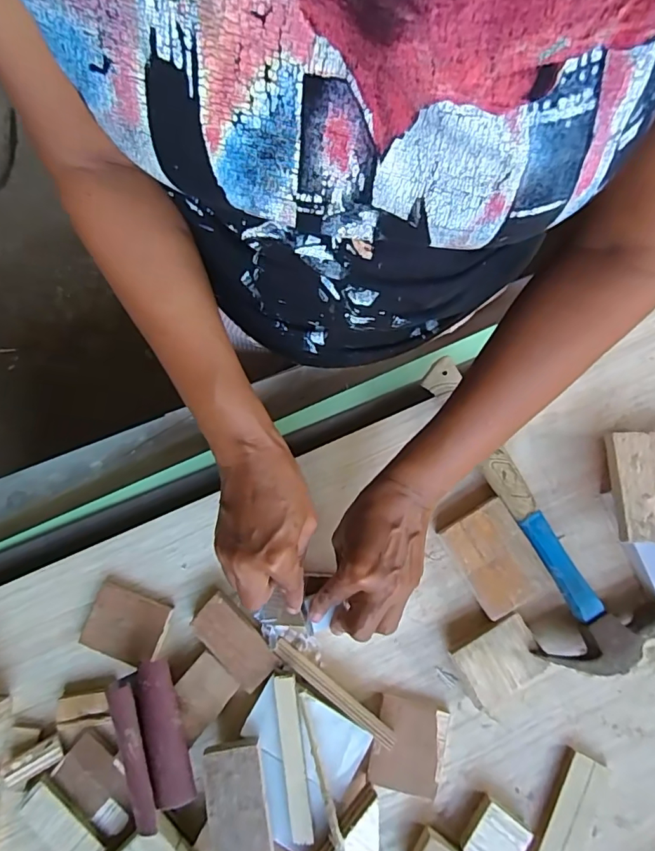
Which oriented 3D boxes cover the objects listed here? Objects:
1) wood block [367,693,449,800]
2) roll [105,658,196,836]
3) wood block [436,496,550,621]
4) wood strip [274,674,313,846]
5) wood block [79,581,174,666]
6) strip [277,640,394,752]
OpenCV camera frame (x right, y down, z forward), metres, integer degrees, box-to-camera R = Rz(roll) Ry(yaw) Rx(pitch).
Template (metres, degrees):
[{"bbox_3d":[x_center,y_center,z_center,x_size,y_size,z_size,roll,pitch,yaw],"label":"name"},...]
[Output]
[{"bbox_3d":[0.065,0.256,0.394,0.055,0.010,0.064,13,79,3],"label":"wood block"},{"bbox_3d":[-0.132,0.236,0.367,0.044,0.020,0.102,-13,77,-28],"label":"roll"},{"bbox_3d":[0.139,0.111,0.417,0.060,0.021,0.084,-30,80,-5],"label":"wood block"},{"bbox_3d":[-0.026,0.251,0.371,0.015,0.005,0.113,-6,81,-7],"label":"wood strip"},{"bbox_3d":[-0.167,0.165,0.408,0.063,0.007,0.051,20,80,4],"label":"wood block"},{"bbox_3d":[0.004,0.212,0.389,0.115,0.011,0.012,36,81,7],"label":"strip"}]

